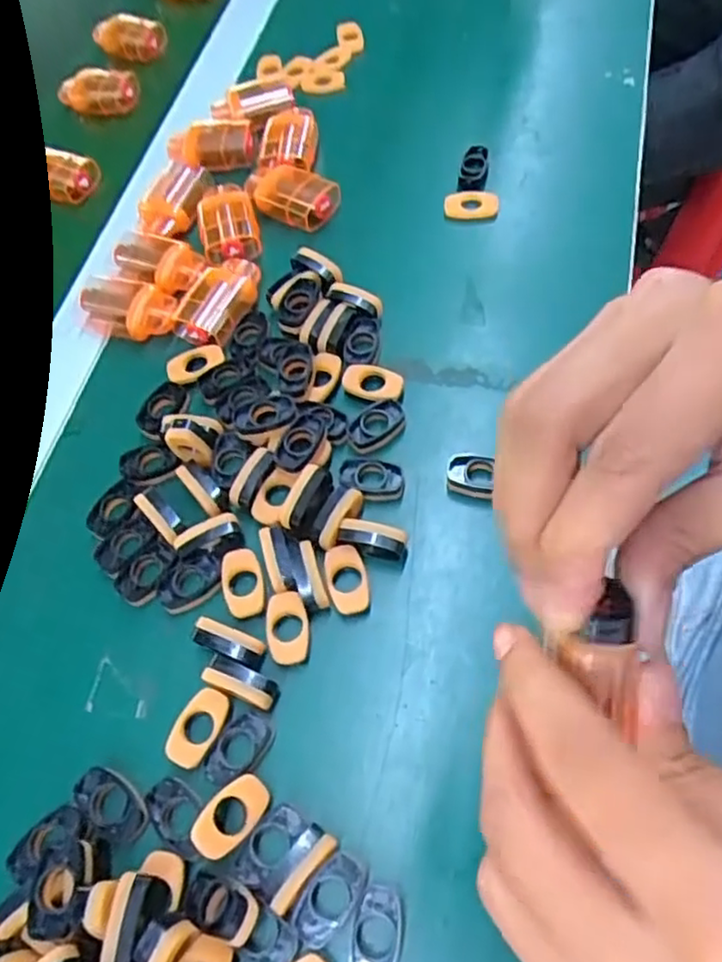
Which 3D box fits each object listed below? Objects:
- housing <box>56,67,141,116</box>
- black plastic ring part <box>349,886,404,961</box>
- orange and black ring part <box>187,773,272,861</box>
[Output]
[{"bbox_3d":[-0.201,-0.296,0.523,0.059,0.027,0.024,-10,61,2],"label":"housing"},{"bbox_3d":[0.006,0.169,0.256,0.019,0.008,0.032,10,64,12],"label":"black plastic ring part"},{"bbox_3d":[-0.051,0.133,0.273,0.019,0.013,0.032,37,69,19],"label":"orange and black ring part"}]

